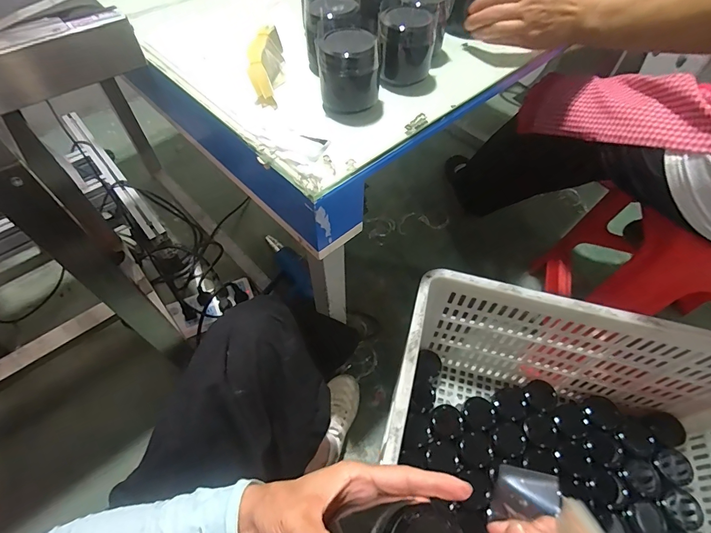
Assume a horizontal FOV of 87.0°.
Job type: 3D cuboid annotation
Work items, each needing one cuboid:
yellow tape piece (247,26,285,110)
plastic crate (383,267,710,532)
[{"bbox_3d":[-0.110,-0.252,0.467,0.032,0.049,0.109,-3,55,-3],"label":"yellow tape piece"},{"bbox_3d":[0.352,0.331,0.614,0.610,0.344,0.415,15,56,10],"label":"plastic crate"}]

